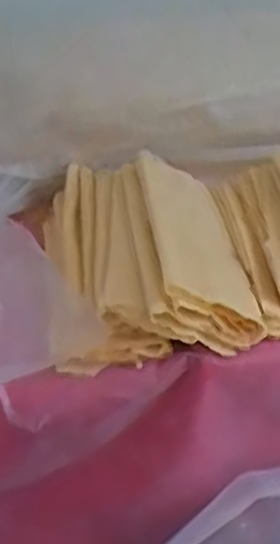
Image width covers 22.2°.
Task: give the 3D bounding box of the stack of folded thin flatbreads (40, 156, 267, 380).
[{"bbox_3d":[-0.001,-0.028,0.735,0.186,0.065,0.285,-6,35,-6],"label":"stack of folded thin flatbreads"}]

